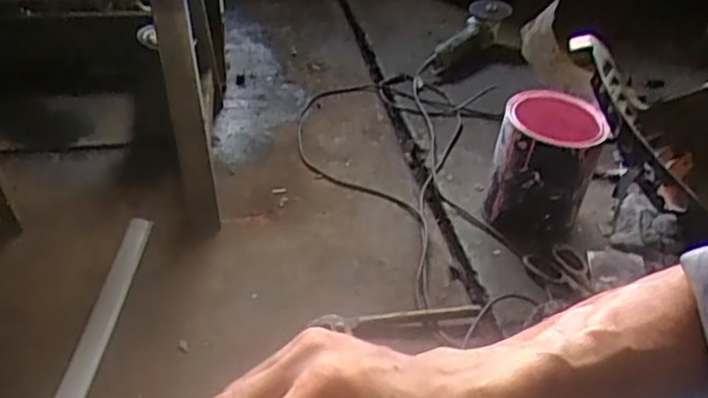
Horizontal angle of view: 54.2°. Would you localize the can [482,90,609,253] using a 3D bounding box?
[{"bbox_3d":[0.308,-0.043,1.135,0.153,0.211,0.164,2,38,-2],"label":"can"}]

